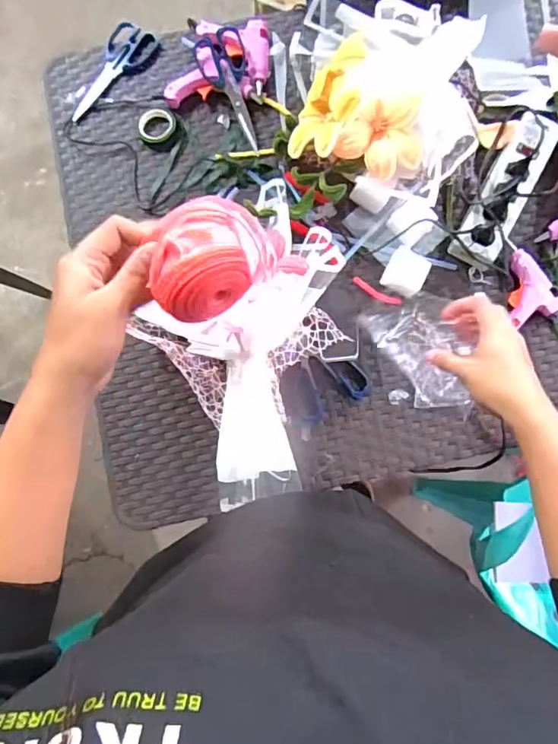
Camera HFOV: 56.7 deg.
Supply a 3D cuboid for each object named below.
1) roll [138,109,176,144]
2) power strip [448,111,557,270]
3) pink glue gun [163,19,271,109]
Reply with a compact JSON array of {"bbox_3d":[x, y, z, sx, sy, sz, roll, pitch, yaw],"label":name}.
[{"bbox_3d":[-0.185,-0.369,0.778,0.053,0.017,0.049,0,81,1],"label":"roll"},{"bbox_3d":[0.324,-0.263,0.740,0.072,0.059,0.242,28,83,5],"label":"power strip"},{"bbox_3d":[-0.092,-0.474,0.780,0.161,0.042,0.131,-5,81,0],"label":"pink glue gun"}]

